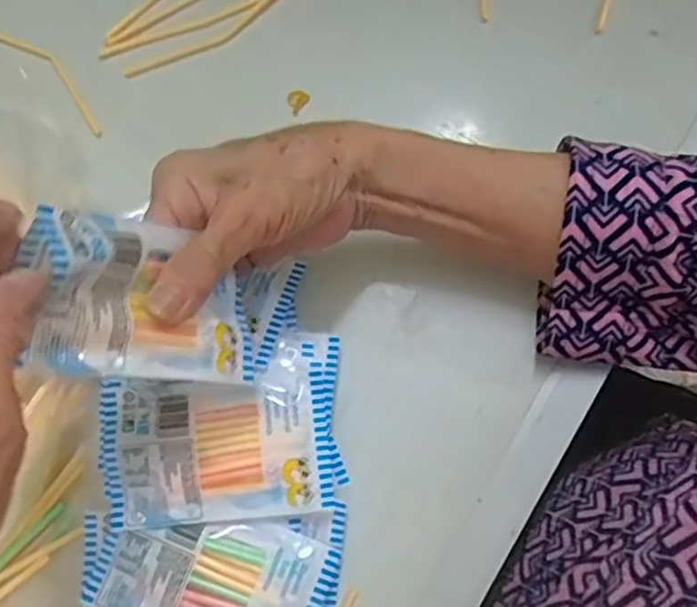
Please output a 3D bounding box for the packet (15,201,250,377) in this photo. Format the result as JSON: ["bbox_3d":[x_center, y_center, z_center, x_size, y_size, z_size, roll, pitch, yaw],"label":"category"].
[{"bbox_3d":[-0.075,-0.002,0.275,0.021,0.095,0.059,-2,82,43],"label":"packet"}]

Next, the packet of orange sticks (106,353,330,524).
[{"bbox_3d":[-0.063,0.065,0.338,0.099,0.014,0.069,-5,83,1],"label":"packet of orange sticks"}]

